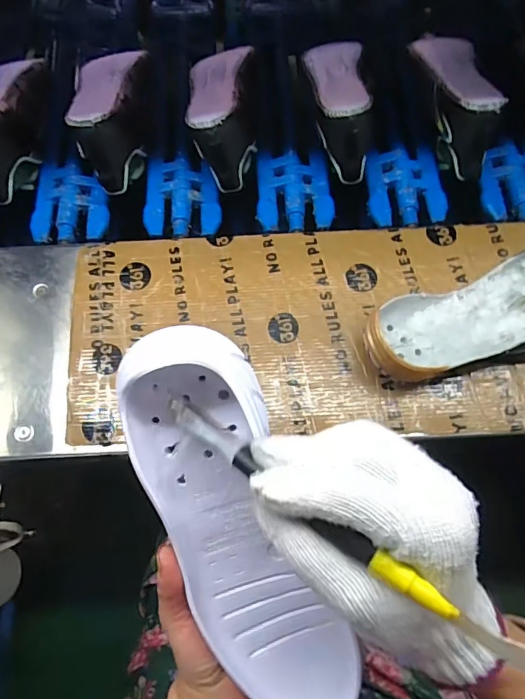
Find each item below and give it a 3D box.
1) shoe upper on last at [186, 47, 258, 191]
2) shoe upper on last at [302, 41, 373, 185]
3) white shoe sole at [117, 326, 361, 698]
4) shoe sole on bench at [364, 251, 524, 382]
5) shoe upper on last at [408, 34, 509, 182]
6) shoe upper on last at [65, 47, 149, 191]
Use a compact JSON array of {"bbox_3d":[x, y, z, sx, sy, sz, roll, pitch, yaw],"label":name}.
[{"bbox_3d":[-0.048,-0.294,0.590,0.074,0.097,0.206,-3,71,1],"label":"shoe upper on last"},{"bbox_3d":[0.090,-0.309,0.594,0.073,0.099,0.213,-1,71,1],"label":"shoe upper on last"},{"bbox_3d":[-0.013,0.115,0.283,0.080,0.045,0.254,-21,97,-8],"label":"white shoe sole"},{"bbox_3d":[0.221,-0.030,0.467,0.250,0.062,0.093,-21,72,-5],"label":"shoe sole on bench"},{"bbox_3d":[0.231,-0.319,0.595,0.073,0.098,0.216,0,71,2],"label":"shoe upper on last"},{"bbox_3d":[-0.185,-0.293,0.590,0.079,0.099,0.210,-1,71,1],"label":"shoe upper on last"}]

